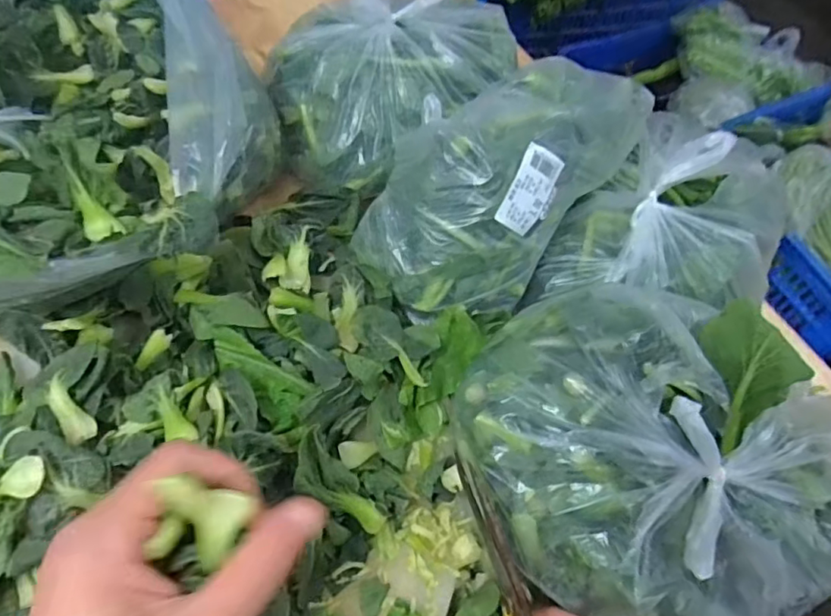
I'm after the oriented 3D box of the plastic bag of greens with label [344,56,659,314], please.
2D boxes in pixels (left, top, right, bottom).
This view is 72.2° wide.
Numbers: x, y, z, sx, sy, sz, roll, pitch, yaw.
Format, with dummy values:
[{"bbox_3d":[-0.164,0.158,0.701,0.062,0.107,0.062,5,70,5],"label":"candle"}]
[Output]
[{"bbox_3d":[0.065,-0.097,0.412,0.115,0.094,0.212,41,65,18],"label":"plastic bag of greens with label"}]

